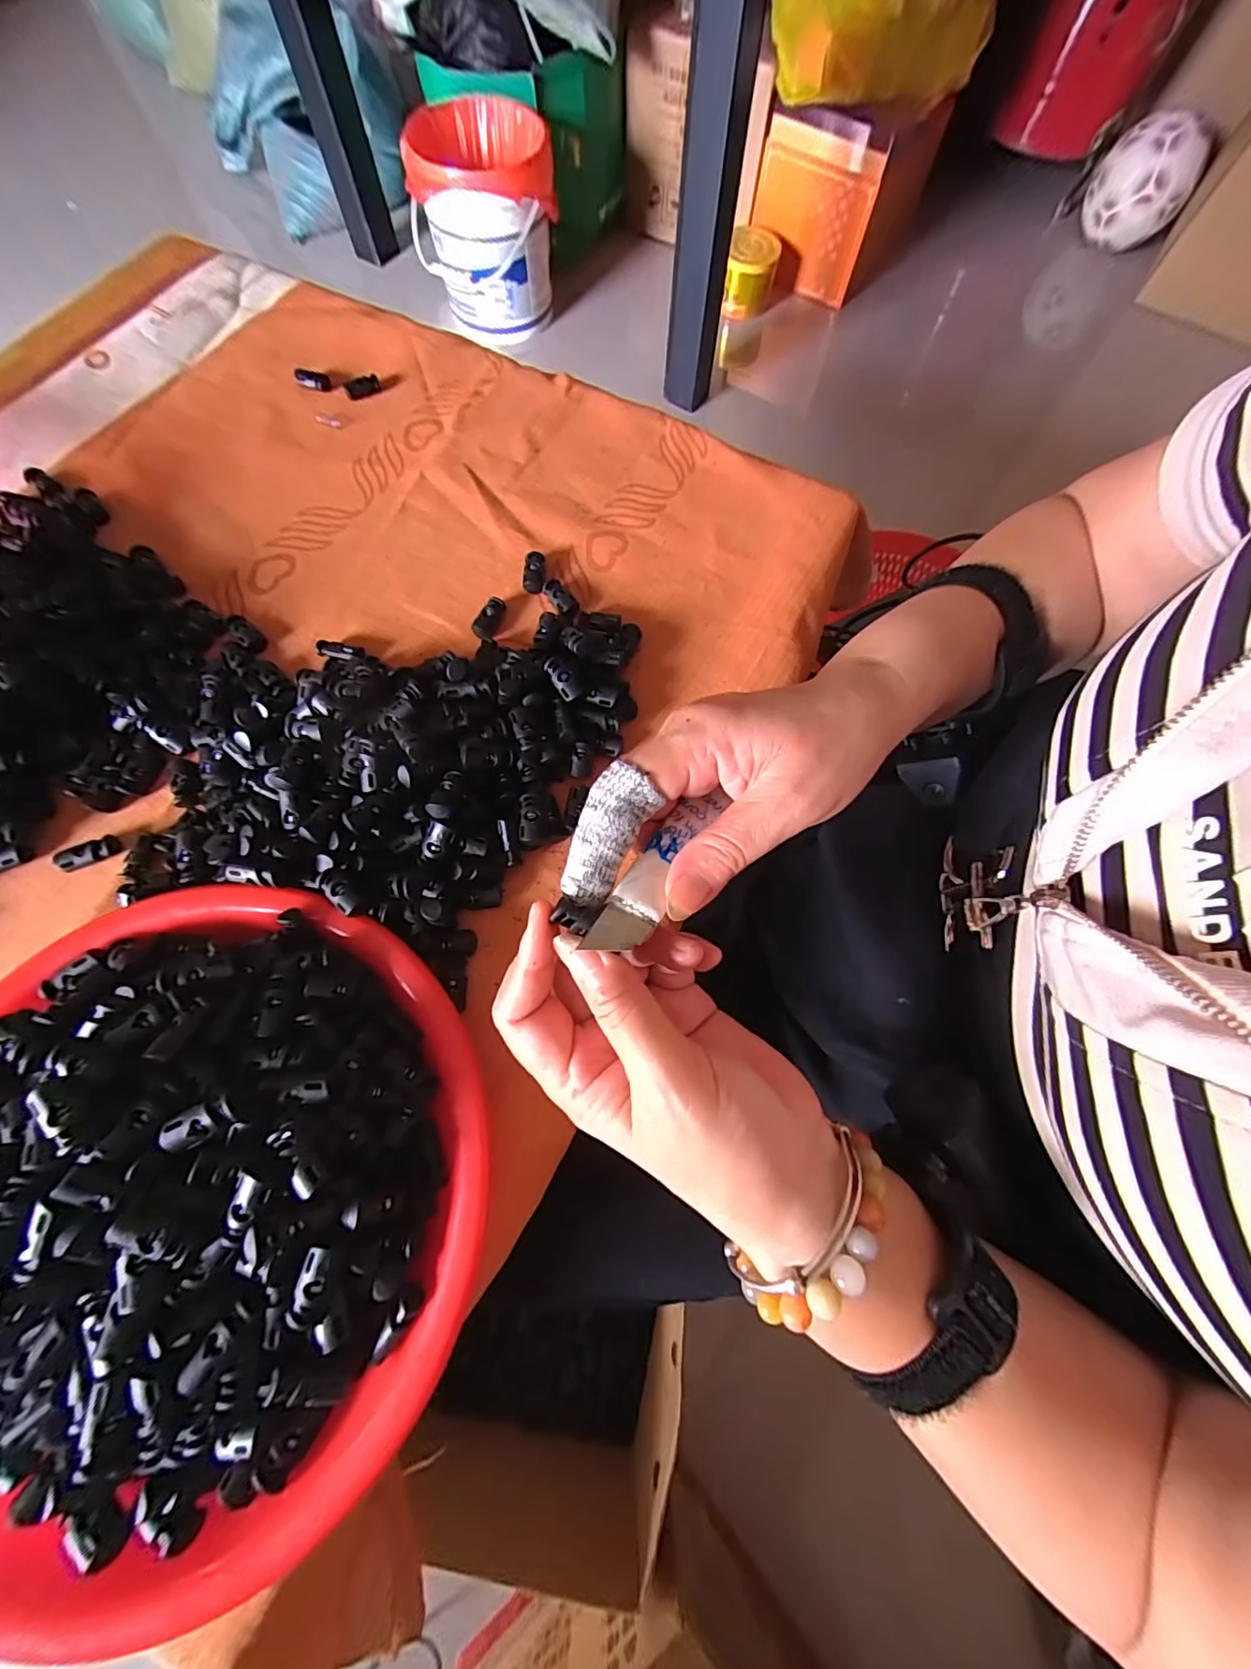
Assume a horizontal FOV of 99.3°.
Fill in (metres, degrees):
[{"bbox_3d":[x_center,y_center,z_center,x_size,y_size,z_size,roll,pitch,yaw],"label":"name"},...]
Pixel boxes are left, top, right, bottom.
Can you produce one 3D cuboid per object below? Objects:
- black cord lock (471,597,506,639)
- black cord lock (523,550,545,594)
[{"bbox_3d":[-0.088,-0.140,0.345,0.014,0.009,0.029,26,71,8],"label":"black cord lock"},{"bbox_3d":[-0.061,-0.177,0.358,0.014,0.008,0.028,0,70,-2],"label":"black cord lock"}]

